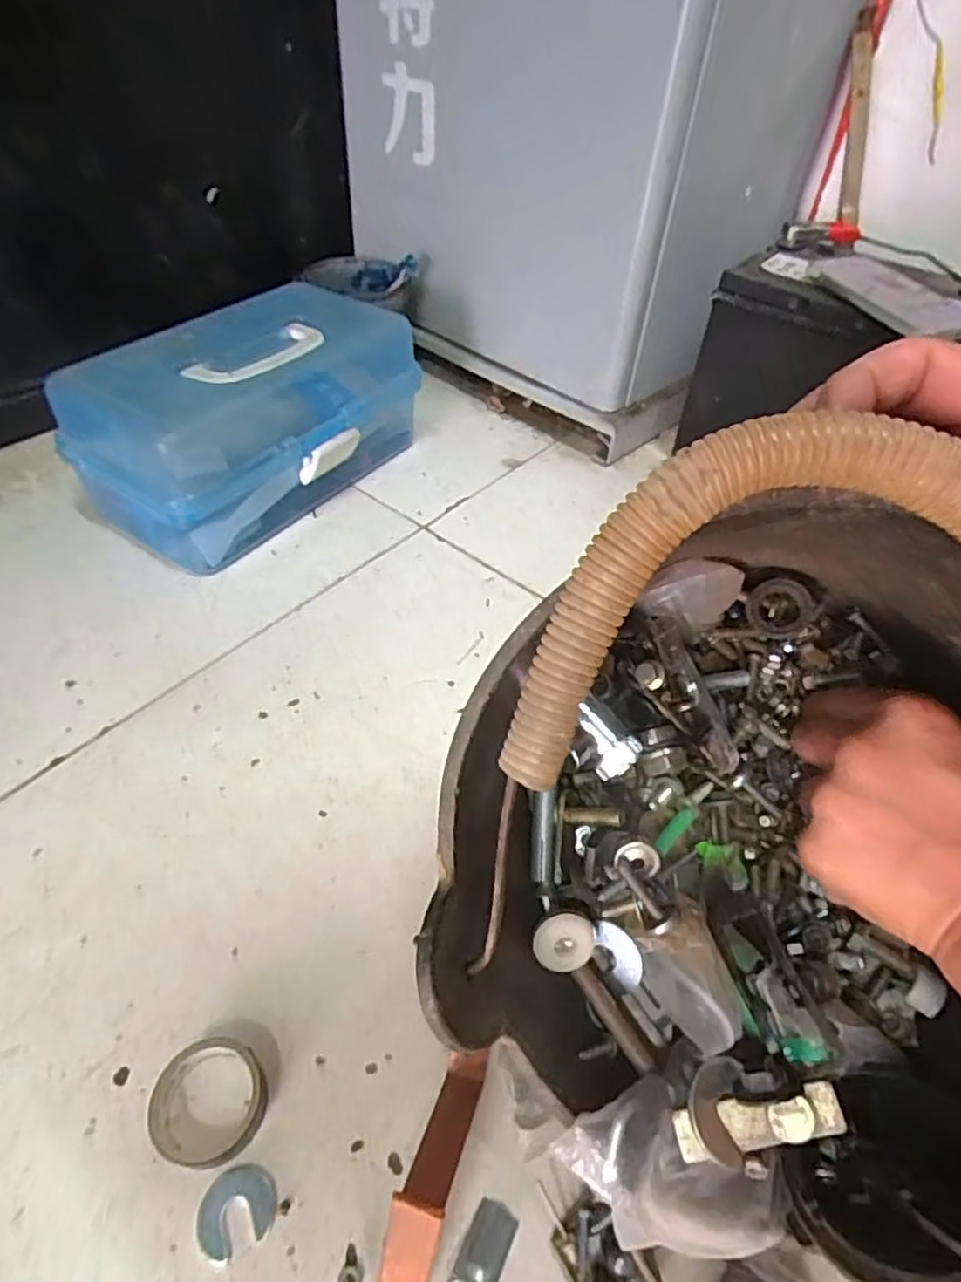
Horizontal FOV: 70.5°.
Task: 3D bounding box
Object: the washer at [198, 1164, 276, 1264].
[{"bbox_3d":[-0.114,0.264,0.317,0.035,0.004,0.031,-22,52,-20],"label":"washer"}]

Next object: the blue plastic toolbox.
[{"bbox_3d":[-0.210,-0.217,0.664,0.188,0.143,0.318,32,54,25],"label":"blue plastic toolbox"}]

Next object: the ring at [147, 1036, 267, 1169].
[{"bbox_3d":[-0.134,0.227,0.336,0.054,0.017,0.054,1,48,-1],"label":"ring"}]

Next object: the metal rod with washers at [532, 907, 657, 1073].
[{"bbox_3d":[0.048,0.146,0.286,0.025,0.020,0.067,-29,81,-25],"label":"metal rod with washers"}]

